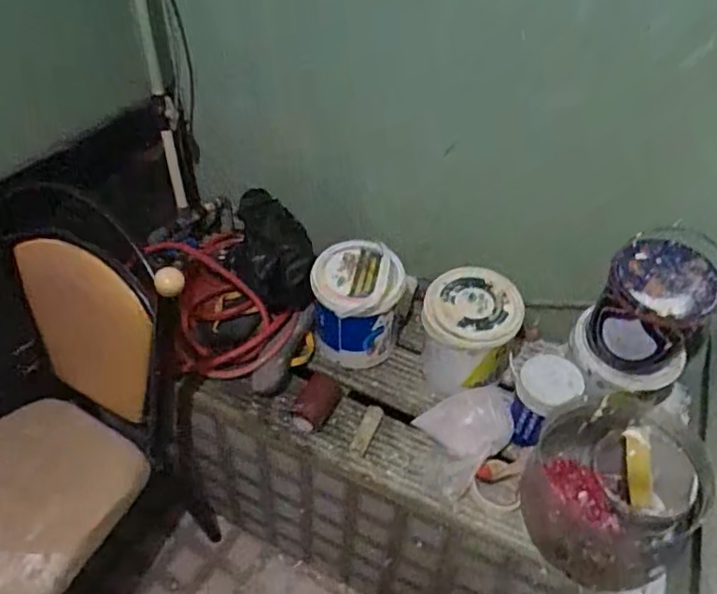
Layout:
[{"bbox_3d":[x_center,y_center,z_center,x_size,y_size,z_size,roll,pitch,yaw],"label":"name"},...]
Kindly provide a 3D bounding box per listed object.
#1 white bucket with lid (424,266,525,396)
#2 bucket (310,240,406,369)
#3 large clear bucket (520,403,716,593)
[{"bbox_3d":[0.208,0.063,1.105,0.168,0.196,0.168,2,44,-2],"label":"white bucket with lid"},{"bbox_3d":[-0.004,0.024,1.107,0.169,0.219,0.146,1,44,-4],"label":"bucket"},{"bbox_3d":[0.385,0.301,0.899,0.227,0.201,0.239,20,46,15],"label":"large clear bucket"}]

